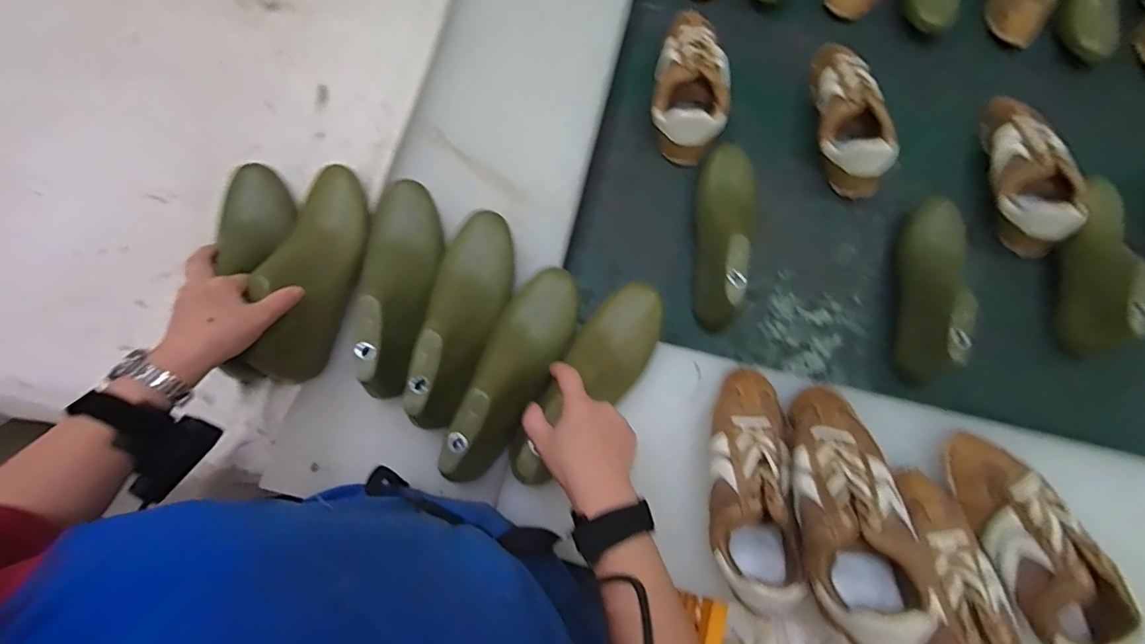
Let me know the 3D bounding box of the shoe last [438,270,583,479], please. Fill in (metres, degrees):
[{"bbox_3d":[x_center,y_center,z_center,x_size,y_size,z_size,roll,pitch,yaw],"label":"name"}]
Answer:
[{"bbox_3d":[-0.057,0.046,0.493,0.070,0.077,0.234,25,62,5],"label":"shoe last"}]

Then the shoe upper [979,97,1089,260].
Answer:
[{"bbox_3d":[0.591,-0.206,0.643,0.089,0.065,0.238,1,76,-1],"label":"shoe upper"}]

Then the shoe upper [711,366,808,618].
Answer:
[{"bbox_3d":[0.178,0.159,0.481,0.089,0.073,0.229,5,76,0],"label":"shoe upper"}]

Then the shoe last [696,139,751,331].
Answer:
[{"bbox_3d":[0.180,-0.111,0.592,0.061,0.103,0.252,14,76,2],"label":"shoe last"}]

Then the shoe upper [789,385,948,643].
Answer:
[{"bbox_3d":[0.244,0.163,0.443,0.093,0.075,0.227,-1,59,-1],"label":"shoe upper"}]

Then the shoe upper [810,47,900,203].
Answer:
[{"bbox_3d":[0.373,-0.286,0.648,0.093,0.060,0.232,4,76,0],"label":"shoe upper"}]

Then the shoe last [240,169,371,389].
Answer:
[{"bbox_3d":[-0.270,-0.065,0.518,0.071,0.086,0.242,6,73,1],"label":"shoe last"}]

